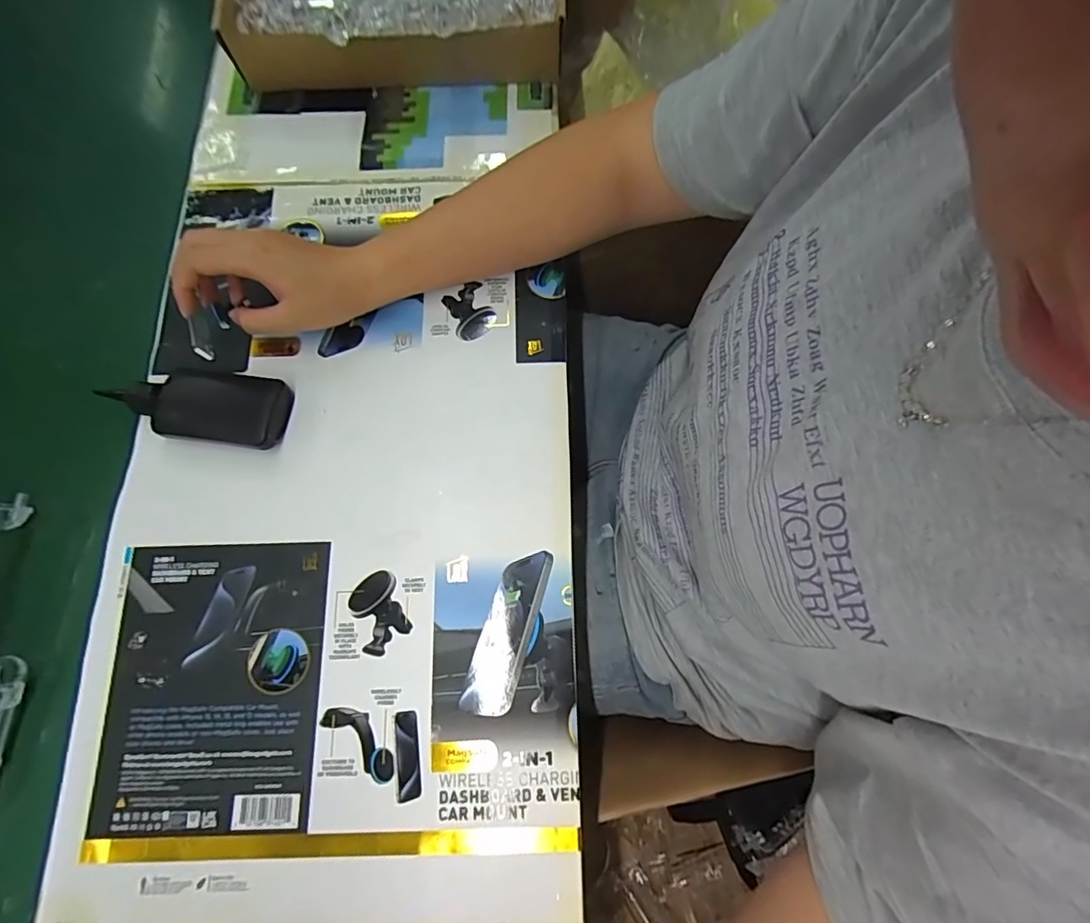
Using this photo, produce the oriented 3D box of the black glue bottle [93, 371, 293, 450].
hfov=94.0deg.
[{"bbox_3d":[-0.264,-0.043,0.390,0.136,0.023,0.056,7,73,3],"label":"black glue bottle"}]

